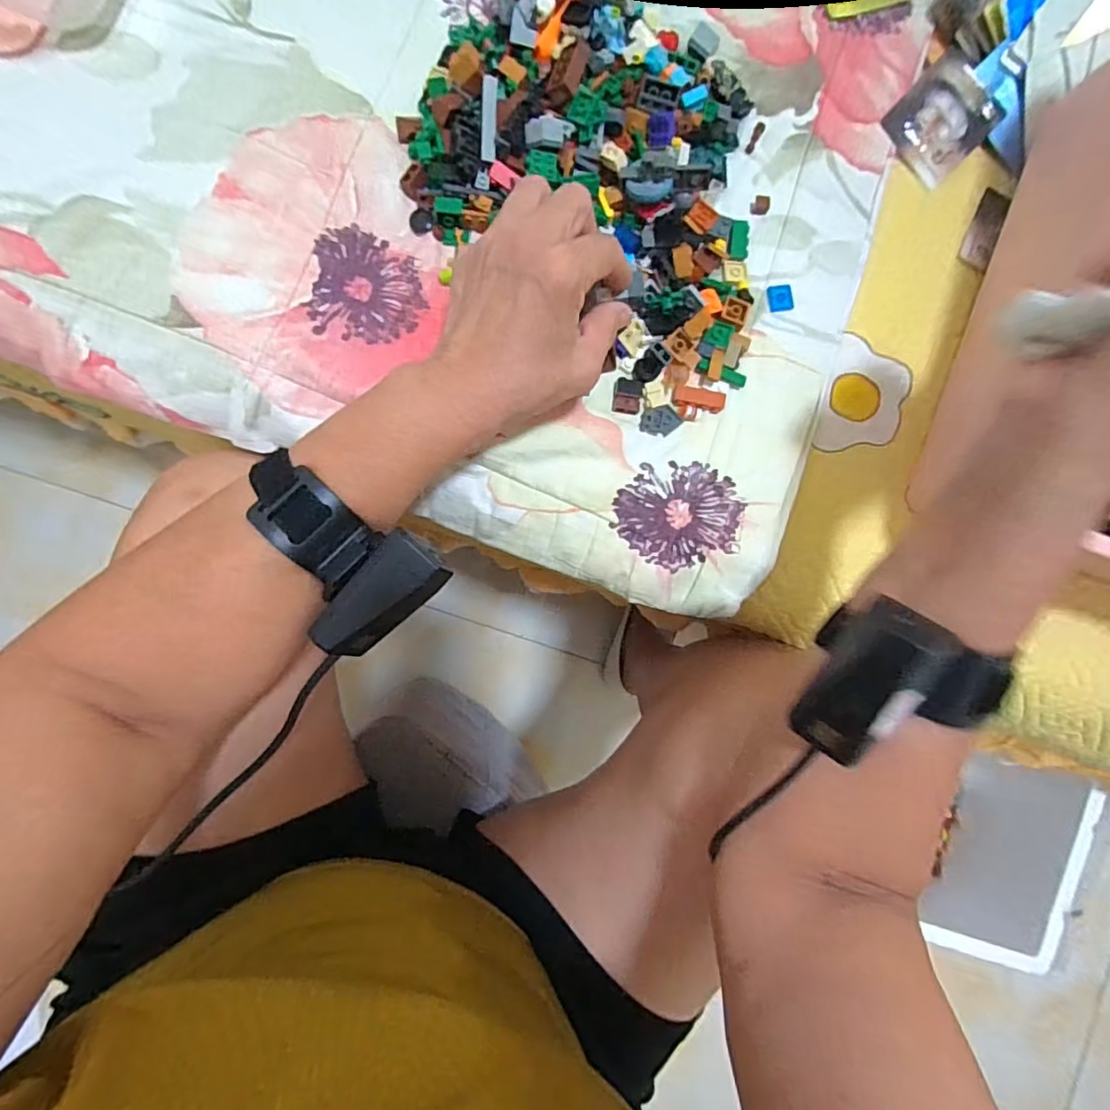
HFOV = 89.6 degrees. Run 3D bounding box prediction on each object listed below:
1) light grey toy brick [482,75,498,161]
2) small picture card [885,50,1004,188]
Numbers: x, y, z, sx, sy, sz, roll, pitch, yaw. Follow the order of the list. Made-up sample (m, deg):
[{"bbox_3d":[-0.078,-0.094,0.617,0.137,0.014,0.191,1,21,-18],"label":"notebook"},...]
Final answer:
[{"bbox_3d":[-0.039,-0.260,0.331,0.009,0.004,0.047,2,89,-7],"label":"light grey toy brick"},{"bbox_3d":[0.262,-0.295,0.378,0.058,0.009,0.066,43,97,-10],"label":"small picture card"}]

